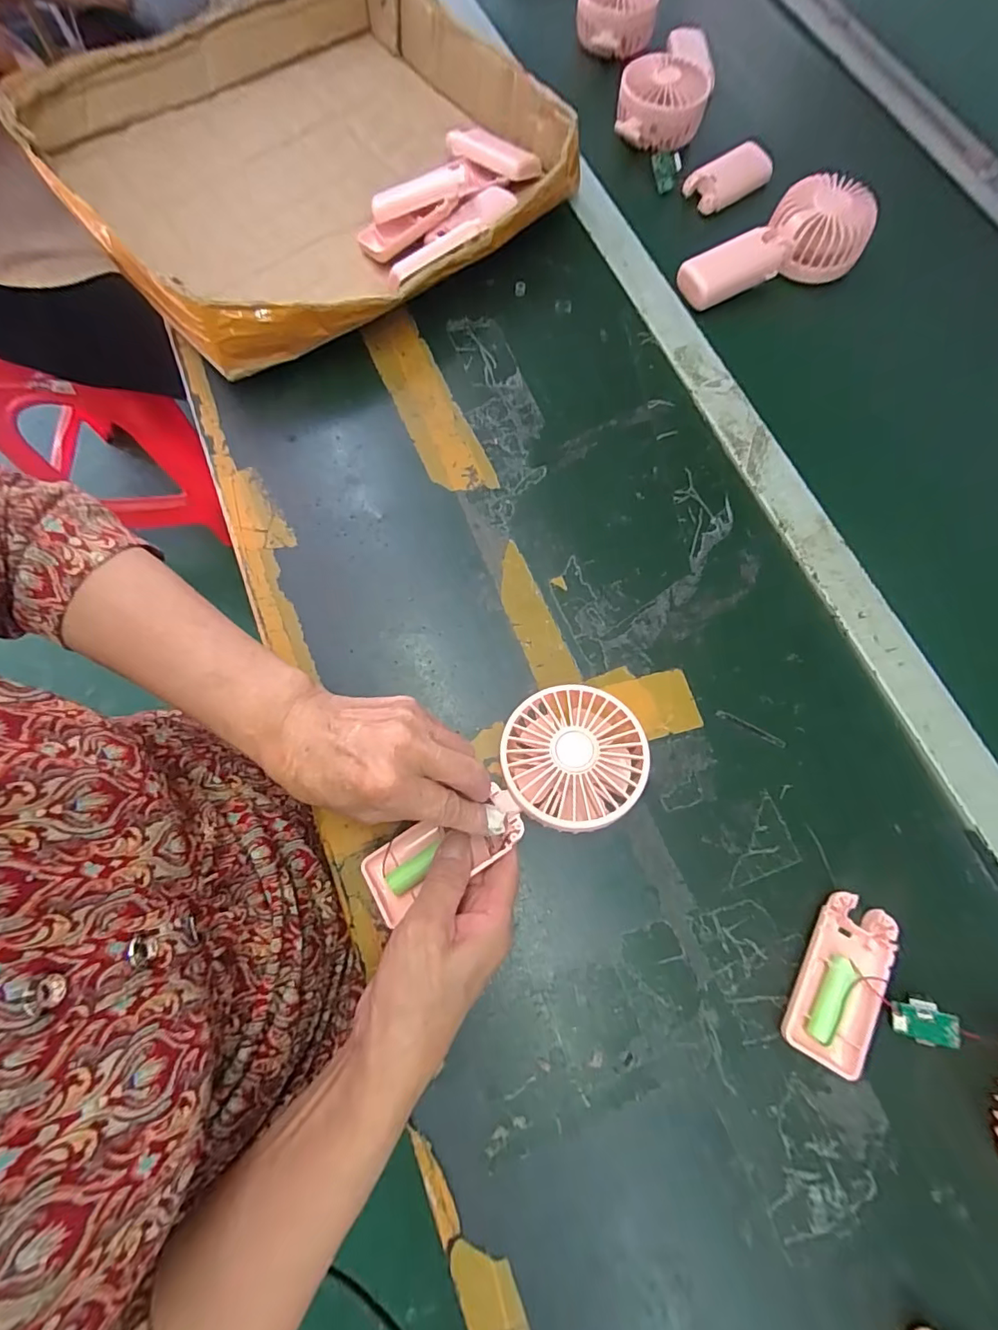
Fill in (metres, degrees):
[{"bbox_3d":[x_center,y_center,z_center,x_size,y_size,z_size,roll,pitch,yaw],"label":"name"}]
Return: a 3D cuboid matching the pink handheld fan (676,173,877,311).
[{"bbox_3d":[0.255,-0.376,0.465,0.160,0.047,0.079,-32,77,-11],"label":"pink handheld fan"}]

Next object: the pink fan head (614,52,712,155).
[{"bbox_3d":[0.166,-0.576,0.524,0.086,0.034,0.087,16,73,3],"label":"pink fan head"}]

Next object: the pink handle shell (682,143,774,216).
[{"bbox_3d":[0.235,-0.494,0.520,0.100,0.019,0.042,-39,78,-13],"label":"pink handle shell"}]

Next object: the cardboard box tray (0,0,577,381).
[{"bbox_3d":[-0.173,-0.472,0.472,0.411,0.060,0.408,-40,78,-13],"label":"cardboard box tray"}]

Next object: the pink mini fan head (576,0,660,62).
[{"bbox_3d":[0.131,-0.729,0.576,0.087,0.055,0.071,14,73,2],"label":"pink mini fan head"}]

